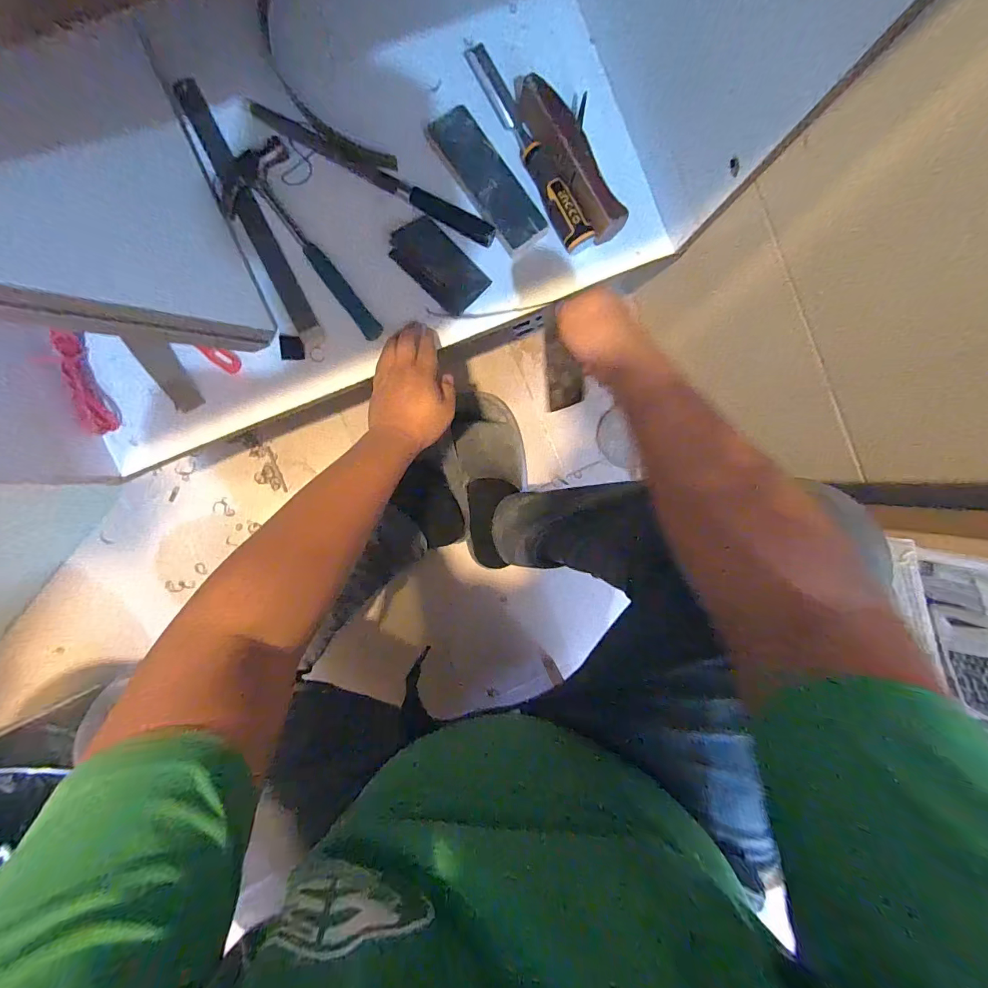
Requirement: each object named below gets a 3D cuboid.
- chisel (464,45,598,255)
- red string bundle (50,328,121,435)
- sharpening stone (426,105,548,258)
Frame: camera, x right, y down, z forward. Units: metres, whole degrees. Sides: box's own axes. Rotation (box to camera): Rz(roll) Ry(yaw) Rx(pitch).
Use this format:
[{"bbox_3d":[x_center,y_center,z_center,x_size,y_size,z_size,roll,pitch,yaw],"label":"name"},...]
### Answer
[{"bbox_3d":[0.044,-0.436,0.523,0.033,0.027,0.274,-31,94,-3],"label":"chisel"},{"bbox_3d":[-0.476,-0.131,0.490,0.029,0.033,0.122,-17,93,-4],"label":"red string bundle"},{"bbox_3d":[-0.011,-0.394,0.526,0.059,0.017,0.184,-36,94,-3],"label":"sharpening stone"}]

